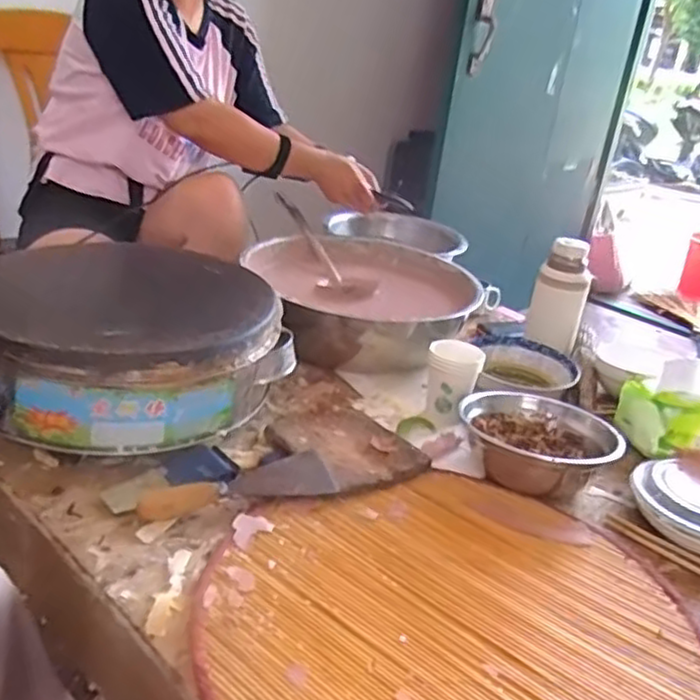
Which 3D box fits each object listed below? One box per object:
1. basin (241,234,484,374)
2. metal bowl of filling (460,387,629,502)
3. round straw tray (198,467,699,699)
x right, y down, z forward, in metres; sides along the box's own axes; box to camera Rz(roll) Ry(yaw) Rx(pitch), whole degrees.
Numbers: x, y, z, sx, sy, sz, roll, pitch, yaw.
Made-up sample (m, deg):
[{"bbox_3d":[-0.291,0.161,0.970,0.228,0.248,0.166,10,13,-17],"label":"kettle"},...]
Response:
[{"bbox_3d":[0.014,-0.079,1.132,0.345,0.110,0.362,6,25,-3],"label":"basin"},{"bbox_3d":[0.222,0.108,0.833,0.167,0.062,0.135,6,25,-4],"label":"metal bowl of filling"},{"bbox_3d":[0.097,0.237,0.593,0.404,0.013,0.388,6,25,-3],"label":"round straw tray"}]

